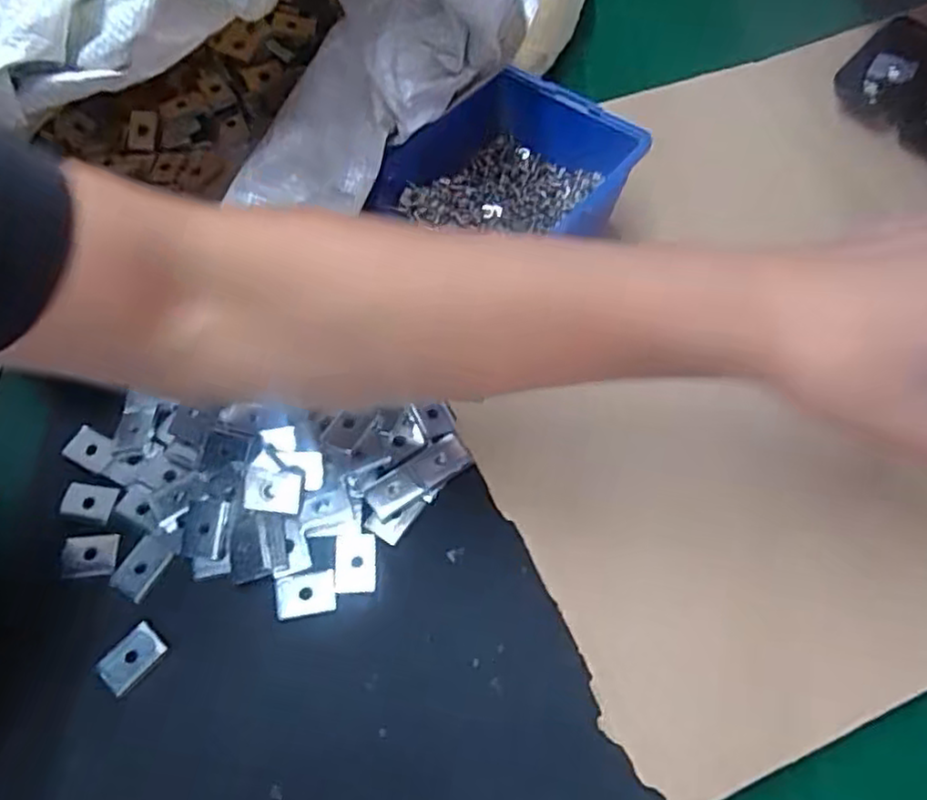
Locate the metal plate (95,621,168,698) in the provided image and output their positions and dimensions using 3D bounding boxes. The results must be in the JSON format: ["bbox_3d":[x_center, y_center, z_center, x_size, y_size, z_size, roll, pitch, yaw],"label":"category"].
[{"bbox_3d":[-0.153,0.120,0.321,0.019,0.005,0.028,38,71,20],"label":"metal plate"}]

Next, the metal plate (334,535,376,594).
[{"bbox_3d":[-0.053,0.079,0.337,0.019,0.004,0.027,-4,63,1],"label":"metal plate"}]

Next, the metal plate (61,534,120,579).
[{"bbox_3d":[-0.187,0.078,0.347,0.029,0.004,0.021,-2,63,2],"label":"metal plate"}]

